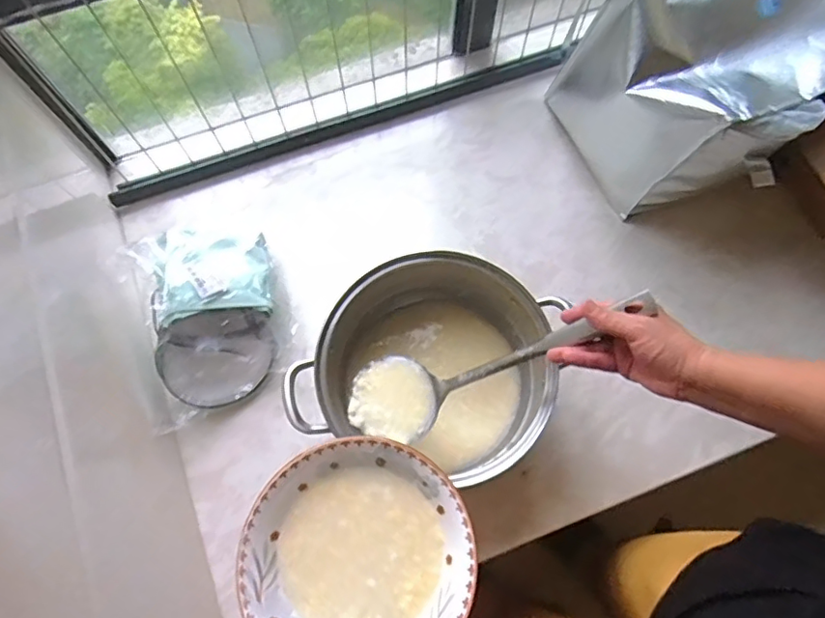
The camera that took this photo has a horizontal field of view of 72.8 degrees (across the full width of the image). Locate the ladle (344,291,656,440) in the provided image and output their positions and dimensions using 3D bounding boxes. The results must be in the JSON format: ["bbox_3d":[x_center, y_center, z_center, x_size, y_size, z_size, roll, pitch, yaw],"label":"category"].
[{"bbox_3d":[0.085,0.061,0.629,0.369,0.076,0.102,-26,66,32],"label":"ladle"}]

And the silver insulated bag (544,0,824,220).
[{"bbox_3d":[0.437,-0.355,0.868,0.309,0.334,0.343,-28,72,-11],"label":"silver insulated bag"}]

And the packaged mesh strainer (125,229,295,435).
[{"bbox_3d":[-0.299,0.011,0.842,0.209,0.137,0.279,-15,70,-7],"label":"packaged mesh strainer"}]

